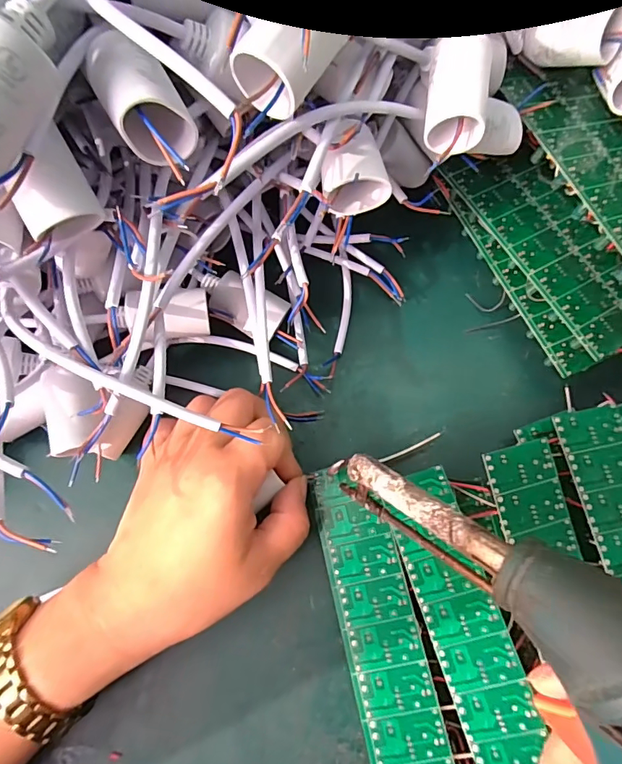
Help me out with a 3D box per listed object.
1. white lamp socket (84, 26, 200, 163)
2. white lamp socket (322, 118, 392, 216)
[{"bbox_3d":[-0.063,-0.106,0.172,0.025,0.026,0.041,-29,76,-8],"label":"white lamp socket"},{"bbox_3d":[0.022,-0.106,0.224,0.032,0.031,0.038,0,73,0],"label":"white lamp socket"}]

